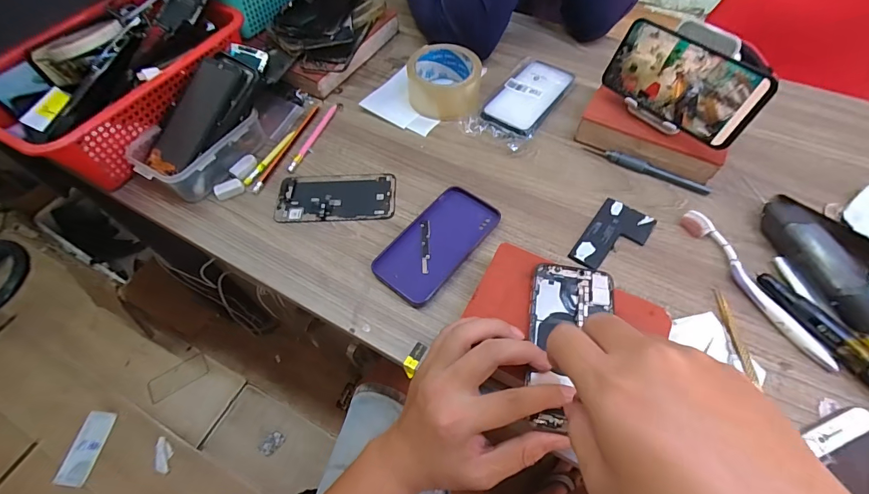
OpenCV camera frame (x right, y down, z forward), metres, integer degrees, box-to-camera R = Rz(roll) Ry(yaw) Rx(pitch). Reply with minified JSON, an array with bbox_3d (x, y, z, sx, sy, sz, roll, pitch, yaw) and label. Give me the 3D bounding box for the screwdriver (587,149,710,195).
[{"bbox_3d":[0.252,-0.094,0.469,0.142,0.012,0.013,26,63,17],"label":"screwdriver"}]

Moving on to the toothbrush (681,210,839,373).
[{"bbox_3d":[0.308,0.033,0.382,0.022,0.014,0.178,-20,60,-10],"label":"toothbrush"}]

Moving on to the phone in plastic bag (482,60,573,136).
[{"bbox_3d":[0.129,-0.206,0.537,0.073,0.009,0.143,32,65,20],"label":"phone in plastic bag"}]

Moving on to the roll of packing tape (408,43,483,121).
[{"bbox_3d":[0.014,-0.224,0.532,0.093,0.053,0.090,-1,58,2],"label":"roll of packing tape"}]

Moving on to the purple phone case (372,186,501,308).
[{"bbox_3d":[0.004,-0.006,0.428,0.073,0.010,0.145,35,66,21],"label":"purple phone case"}]

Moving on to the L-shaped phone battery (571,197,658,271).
[{"bbox_3d":[0.192,-0.009,0.422,0.056,0.007,0.095,33,65,21],"label":"L-shaped phone battery"}]

